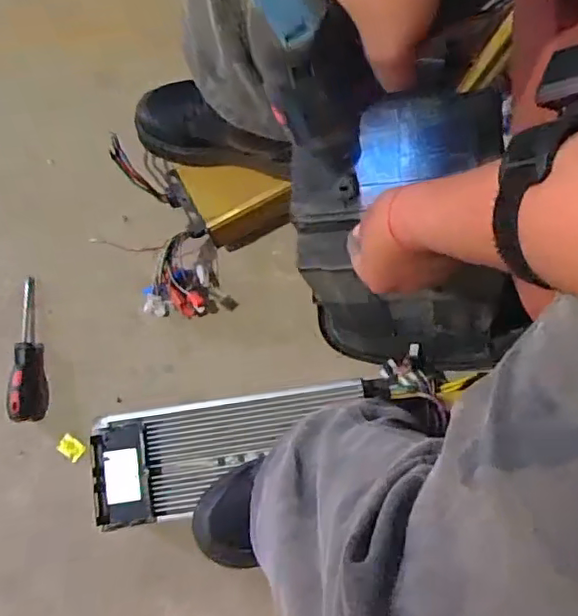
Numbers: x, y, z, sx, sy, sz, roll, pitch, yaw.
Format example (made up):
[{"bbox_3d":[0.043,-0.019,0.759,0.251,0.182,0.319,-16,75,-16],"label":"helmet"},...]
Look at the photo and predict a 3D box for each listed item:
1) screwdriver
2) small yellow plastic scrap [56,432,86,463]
[{"bbox_3d":[-0.352,0.057,0.786,0.046,0.029,0.186,-3,79,1],"label":"screwdriver"},{"bbox_3d":[-0.291,0.186,0.775,0.034,0.005,0.025,34,82,7],"label":"small yellow plastic scrap"}]

